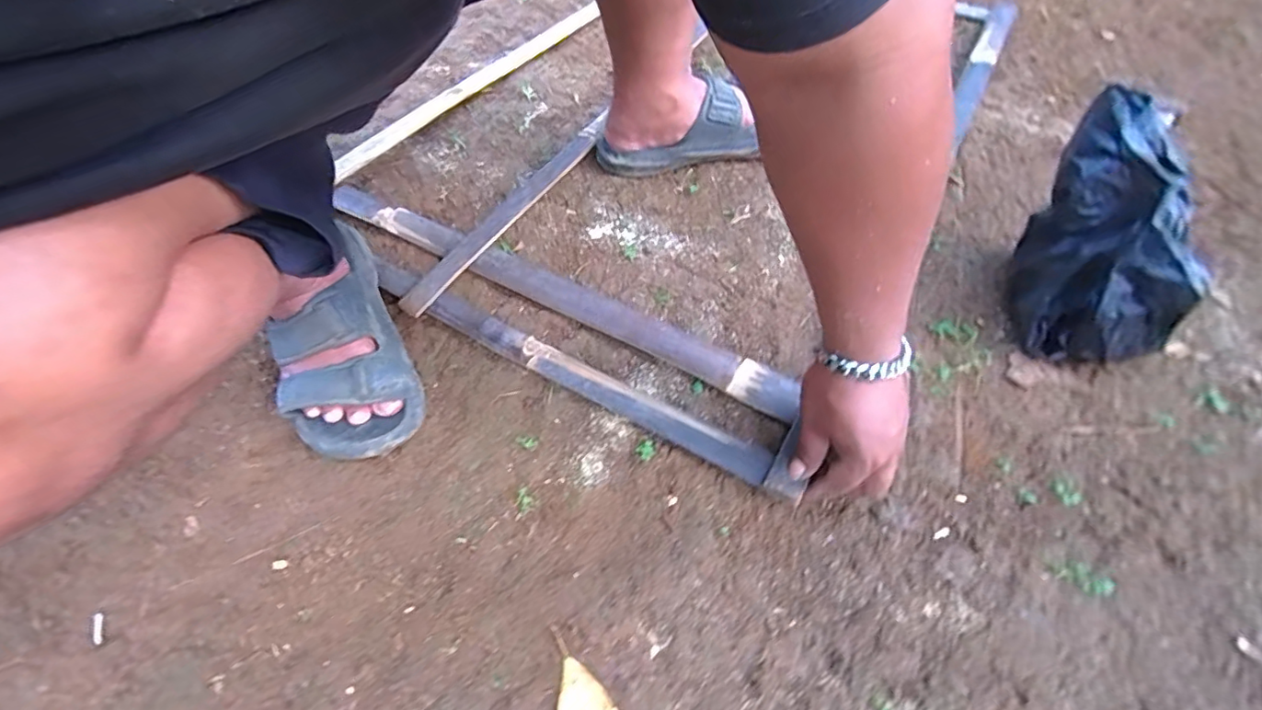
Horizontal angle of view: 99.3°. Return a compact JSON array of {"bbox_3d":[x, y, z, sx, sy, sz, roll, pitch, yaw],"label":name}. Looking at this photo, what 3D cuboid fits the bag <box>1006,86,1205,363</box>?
[{"bbox_3d":[0.431,-0.102,0.481,0.100,0.175,0.173,3,57,6],"label":"bag"}]

